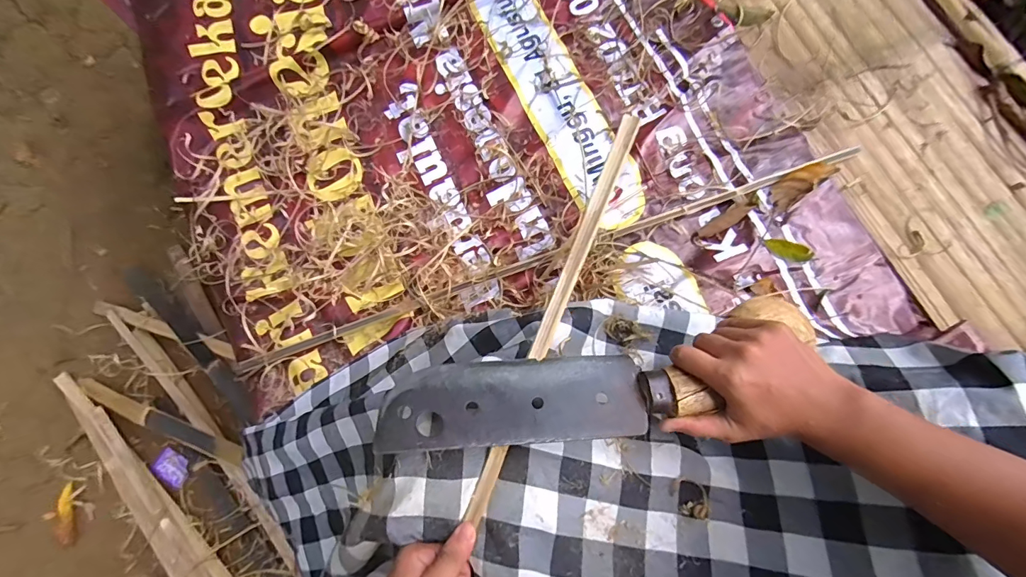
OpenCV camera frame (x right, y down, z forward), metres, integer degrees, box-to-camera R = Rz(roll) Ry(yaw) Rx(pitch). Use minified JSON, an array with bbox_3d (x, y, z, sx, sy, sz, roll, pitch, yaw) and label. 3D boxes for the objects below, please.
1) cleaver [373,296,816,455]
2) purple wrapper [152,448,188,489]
[{"bbox_3d":[0.074,0.076,0.360,0.361,0.027,0.084,-9,75,-4],"label":"cleaver"},{"bbox_3d":[-0.750,0.397,0.965,0.077,0.022,0.055,29,78,8],"label":"purple wrapper"}]

